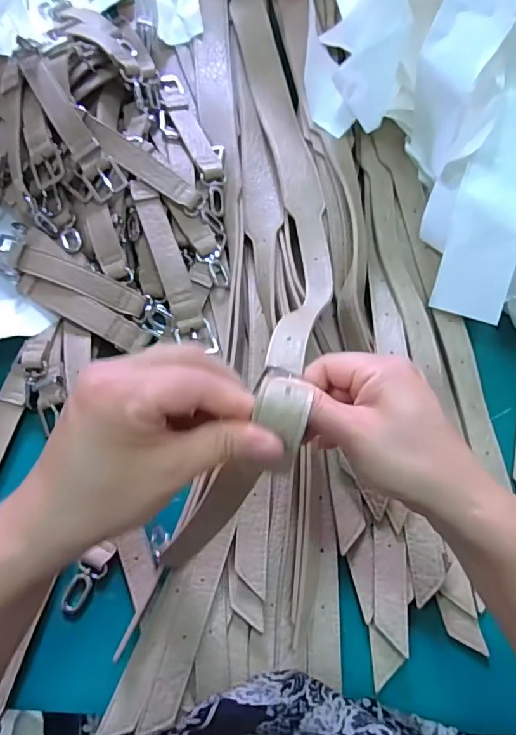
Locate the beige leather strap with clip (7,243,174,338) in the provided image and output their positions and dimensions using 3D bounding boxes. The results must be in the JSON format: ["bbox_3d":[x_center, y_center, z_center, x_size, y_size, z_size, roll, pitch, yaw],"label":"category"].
[{"bbox_3d":[-0.156,-0.076,0.452,0.164,0.025,0.025,23,72,11],"label":"beige leather strap with clip"}]

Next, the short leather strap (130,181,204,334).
[{"bbox_3d":[-0.083,-0.104,0.450,0.026,0.015,0.146,-20,82,-5],"label":"short leather strap"}]

